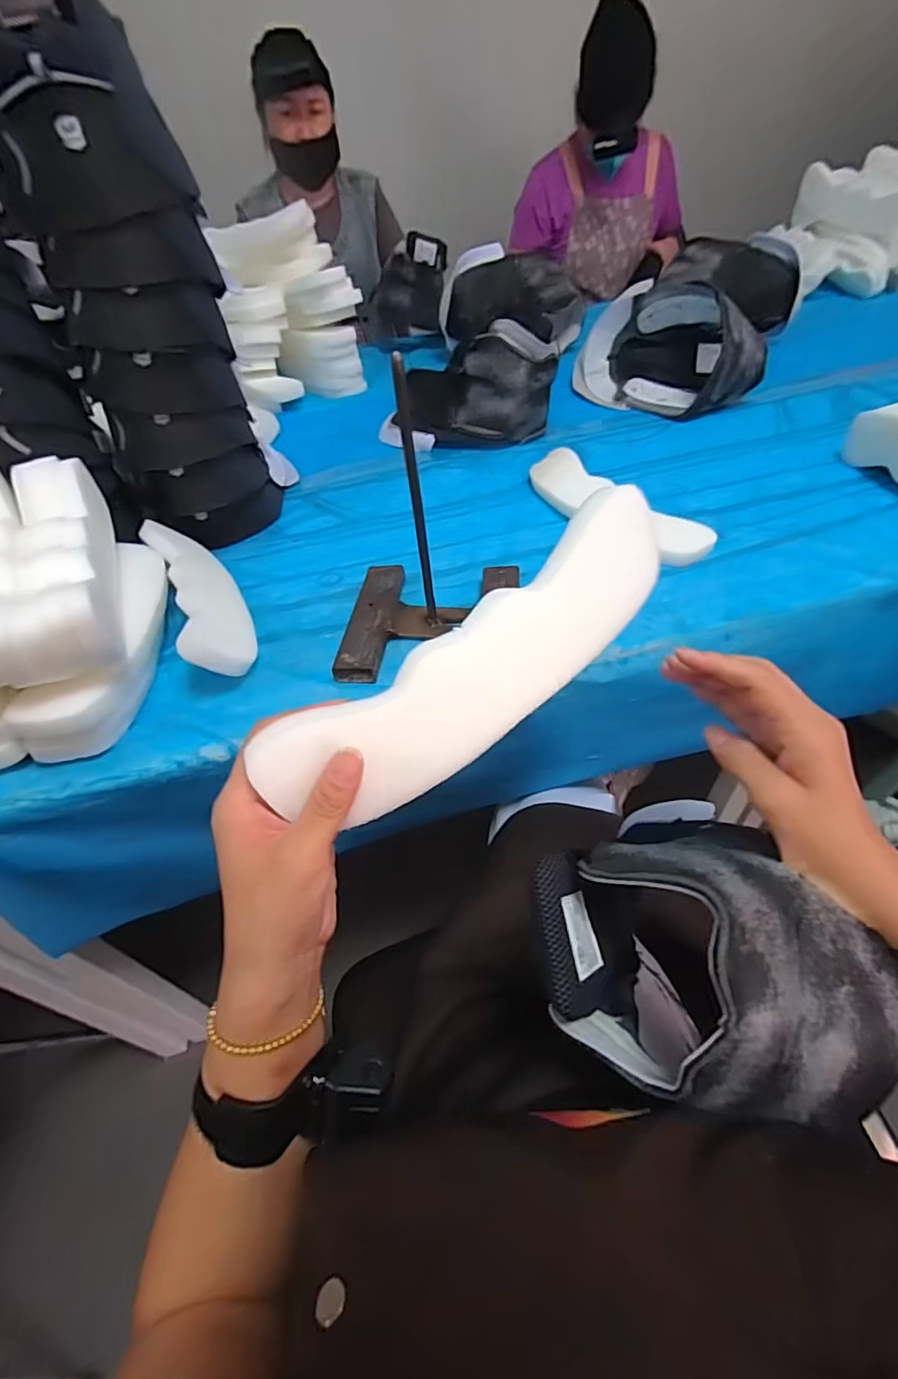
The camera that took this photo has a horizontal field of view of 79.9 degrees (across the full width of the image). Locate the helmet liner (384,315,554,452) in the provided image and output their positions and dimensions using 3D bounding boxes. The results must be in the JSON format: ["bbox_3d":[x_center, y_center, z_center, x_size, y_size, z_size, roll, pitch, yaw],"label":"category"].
[{"bbox_3d":[0.023,-0.458,0.817,0.271,0.130,0.139,-2,46,5],"label":"helmet liner"}]

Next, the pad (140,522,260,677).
[{"bbox_3d":[-0.258,-0.098,0.557,0.080,0.020,0.266,7,35,-42],"label":"pad"}]

